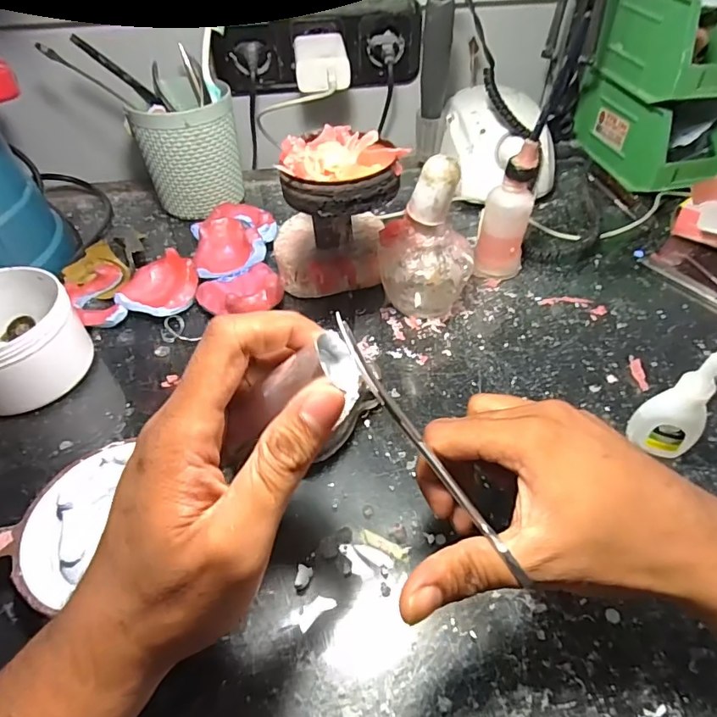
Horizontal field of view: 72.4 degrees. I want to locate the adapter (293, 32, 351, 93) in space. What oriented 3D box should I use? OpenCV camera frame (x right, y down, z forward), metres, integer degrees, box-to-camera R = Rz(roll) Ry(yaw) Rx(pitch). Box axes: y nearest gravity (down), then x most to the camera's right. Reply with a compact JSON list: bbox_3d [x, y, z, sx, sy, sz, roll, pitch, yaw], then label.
[{"bbox_3d":[-0.038,-0.301,0.497,0.051,0.031,0.081,-6,47,-3],"label":"adapter"}]

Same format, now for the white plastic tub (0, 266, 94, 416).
[{"bbox_3d":[-0.253,-0.017,0.353,0.091,0.061,0.108,-34,54,-27],"label":"white plastic tub"}]

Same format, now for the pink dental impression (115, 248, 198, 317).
[{"bbox_3d":[-0.169,-0.060,0.414,0.065,0.025,0.062,-18,48,-15],"label":"pink dental impression"}]

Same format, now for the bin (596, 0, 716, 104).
[{"bbox_3d":[0.327,-0.314,0.490,0.097,0.095,0.150,-8,47,-5],"label":"bin"}]

